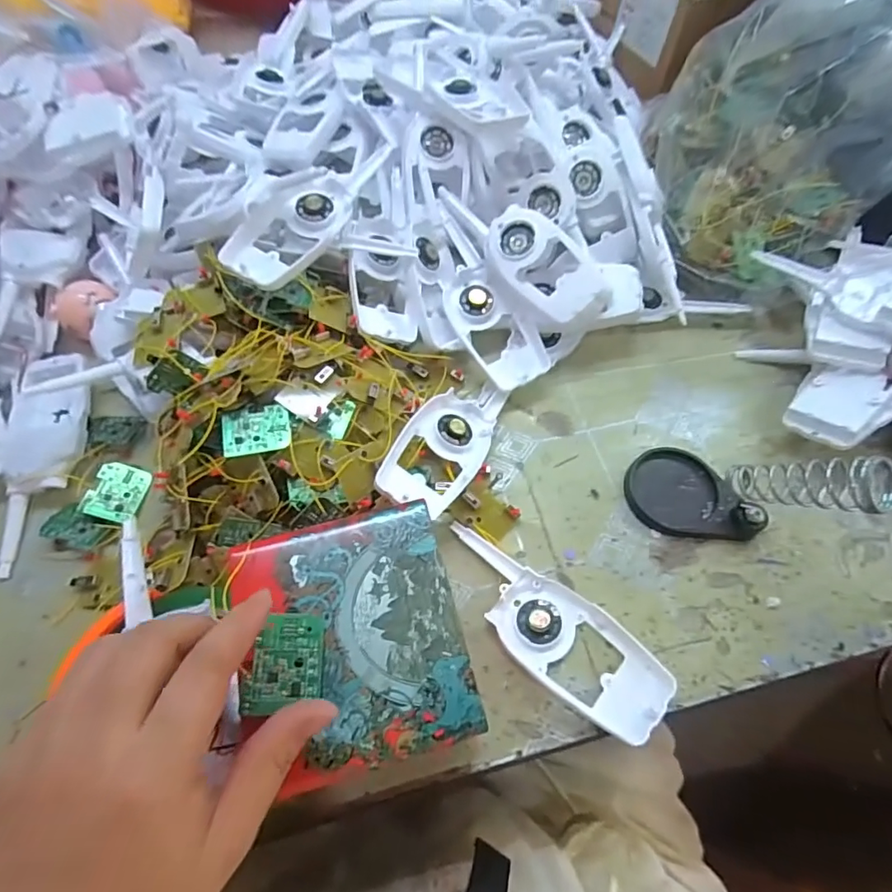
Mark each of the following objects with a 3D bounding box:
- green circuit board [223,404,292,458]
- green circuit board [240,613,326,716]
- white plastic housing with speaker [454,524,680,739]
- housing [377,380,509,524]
[{"bbox_3d":[-0.125,-0.010,0.338,0.042,0.004,0.031,-10,68,-14],"label":"green circuit board"},{"bbox_3d":[-0.072,0.099,0.234,0.031,0.004,0.042,10,56,-18],"label":"green circuit board"},{"bbox_3d":[0.063,0.111,0.326,0.159,0.027,0.058,37,67,18],"label":"white plastic housing with speaker"},{"bbox_3d":[0.001,-0.003,0.375,0.060,0.024,0.138,30,50,15],"label":"housing"}]

